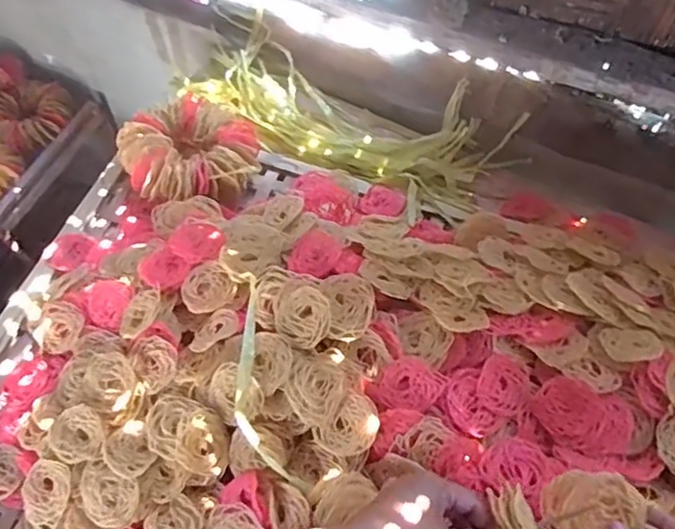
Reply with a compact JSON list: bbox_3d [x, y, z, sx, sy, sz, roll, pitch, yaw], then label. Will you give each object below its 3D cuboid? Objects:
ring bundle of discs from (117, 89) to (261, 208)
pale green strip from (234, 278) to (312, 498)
[{"bbox_3d":[-0.207,-0.148,0.877,0.197,0.074,0.166,23,62,13],"label":"ring bundle of discs"},{"bbox_3d":[-0.080,0.117,0.648,0.059,0.039,0.232,-9,76,-5],"label":"pale green strip"}]

